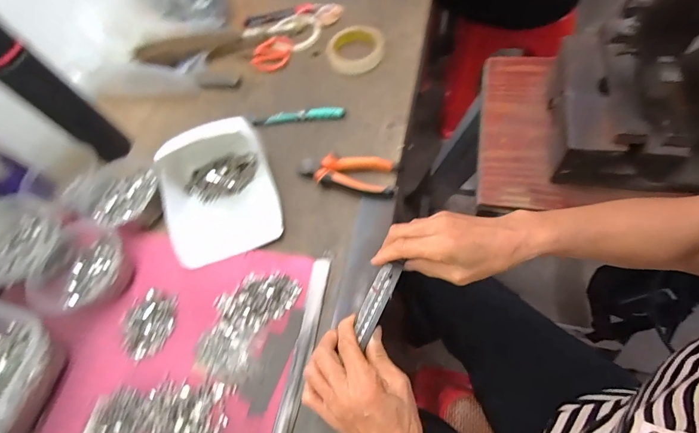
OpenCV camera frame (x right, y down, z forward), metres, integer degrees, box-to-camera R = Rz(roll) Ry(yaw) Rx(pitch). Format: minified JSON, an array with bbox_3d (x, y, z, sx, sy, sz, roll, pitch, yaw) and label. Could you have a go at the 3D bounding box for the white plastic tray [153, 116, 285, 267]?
[{"bbox_3d":[-0.187,-0.047,0.489,0.156,0.077,0.190,-19,63,-3],"label":"white plastic tray"}]

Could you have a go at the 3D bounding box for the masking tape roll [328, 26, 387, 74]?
[{"bbox_3d":[0.011,-0.294,0.621,0.100,0.028,0.105,-1,64,2],"label":"masking tape roll"}]

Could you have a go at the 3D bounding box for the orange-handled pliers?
[{"bbox_3d":[-0.004,-0.060,0.507,0.140,0.029,0.053,6,65,13],"label":"orange-handled pliers"}]

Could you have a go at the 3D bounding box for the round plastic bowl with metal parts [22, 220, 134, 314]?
[{"bbox_3d":[-0.354,0.066,0.462,0.112,0.058,0.113,-4,63,8],"label":"round plastic bowl with metal parts"}]

